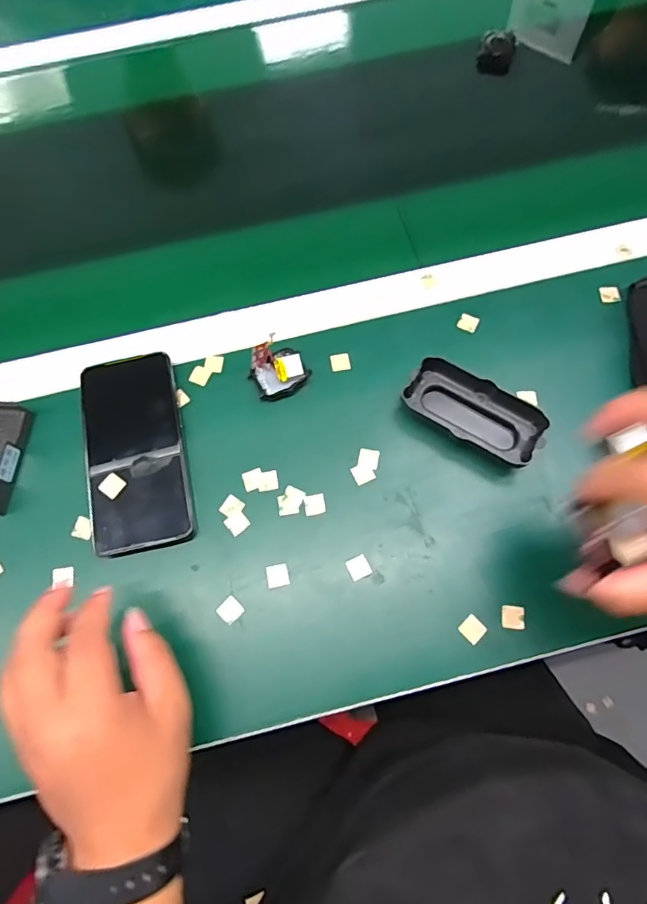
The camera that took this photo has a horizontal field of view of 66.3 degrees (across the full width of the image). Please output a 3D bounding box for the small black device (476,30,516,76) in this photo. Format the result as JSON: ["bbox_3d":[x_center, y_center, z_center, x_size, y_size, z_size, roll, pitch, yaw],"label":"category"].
[{"bbox_3d":[0.198,-0.459,0.570,0.039,0.025,0.044,13,71,6],"label":"small black device"}]

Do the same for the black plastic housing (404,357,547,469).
[{"bbox_3d":[0.121,-0.033,0.401,0.106,0.027,0.048,34,75,12],"label":"black plastic housing"}]

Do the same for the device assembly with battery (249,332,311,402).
[{"bbox_3d":[-0.038,-0.070,0.414,0.045,0.033,0.037,-30,72,-9],"label":"device assembly with battery"}]

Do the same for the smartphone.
[{"bbox_3d":[-0.153,-0.001,0.404,0.078,0.015,0.162,-12,71,-3],"label":"smartphone"}]

